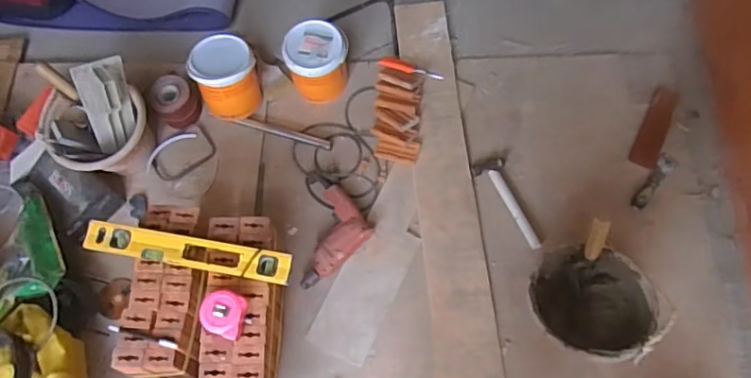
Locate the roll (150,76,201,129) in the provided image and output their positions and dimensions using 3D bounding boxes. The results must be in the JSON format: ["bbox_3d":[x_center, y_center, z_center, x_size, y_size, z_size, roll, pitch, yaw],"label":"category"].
[{"bbox_3d":[-0.528,-0.233,1.496,0.115,0.090,0.118,42,77,15],"label":"roll"}]

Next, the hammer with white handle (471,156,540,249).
[{"bbox_3d":[0.327,0.037,1.410,0.079,0.020,0.253,-20,71,-4],"label":"hammer with white handle"}]

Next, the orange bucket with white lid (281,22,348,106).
[{"bbox_3d":[-0.150,-0.337,1.508,0.155,0.155,0.161,-1,70,2],"label":"orange bucket with white lid"}]

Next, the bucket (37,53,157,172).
[{"bbox_3d":[-0.695,-0.167,1.404,0.233,0.254,0.223,-1,70,2],"label":"bucket"}]

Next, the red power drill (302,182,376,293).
[{"bbox_3d":[-0.083,0.117,1.371,0.133,0.059,0.254,10,71,6],"label":"red power drill"}]

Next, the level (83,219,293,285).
[{"bbox_3d":[-0.381,0.127,1.160,0.426,0.032,0.063,9,69,7],"label":"level"}]

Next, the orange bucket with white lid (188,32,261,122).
[{"bbox_3d":[-0.381,-0.284,1.471,0.155,0.187,0.141,-1,70,2],"label":"orange bucket with white lid"}]

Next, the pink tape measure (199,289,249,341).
[{"bbox_3d":[-0.297,0.242,1.105,0.083,0.037,0.083,16,70,9],"label":"pink tape measure"}]

